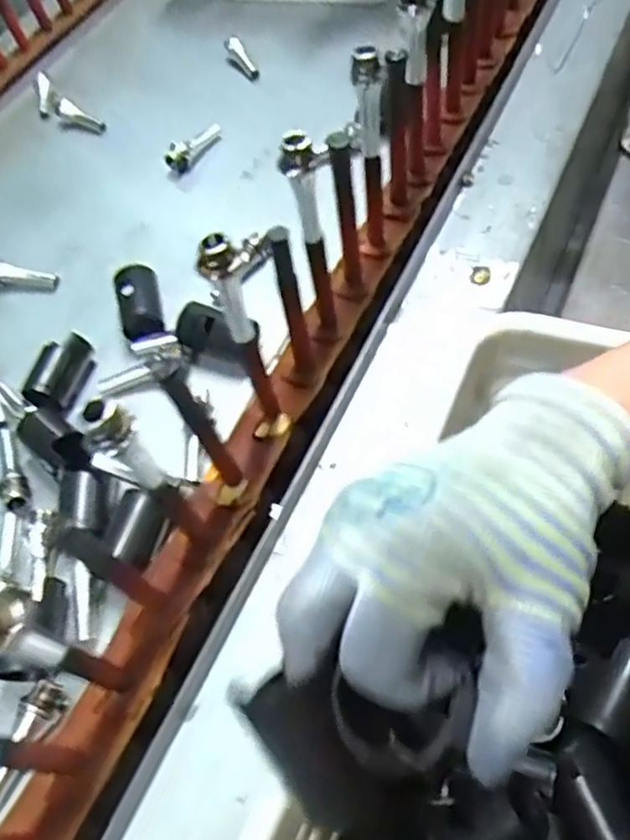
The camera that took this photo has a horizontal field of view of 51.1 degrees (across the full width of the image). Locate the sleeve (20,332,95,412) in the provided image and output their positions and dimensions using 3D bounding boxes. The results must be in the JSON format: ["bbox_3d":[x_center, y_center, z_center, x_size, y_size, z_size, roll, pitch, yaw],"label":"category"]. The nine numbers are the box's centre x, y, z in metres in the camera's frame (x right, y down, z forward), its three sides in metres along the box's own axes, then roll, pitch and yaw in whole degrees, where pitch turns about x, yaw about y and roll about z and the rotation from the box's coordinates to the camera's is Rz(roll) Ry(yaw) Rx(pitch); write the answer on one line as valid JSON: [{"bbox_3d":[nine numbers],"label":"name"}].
[{"bbox_3d":[-0.229,-0.045,0.582,0.042,0.029,0.074,4,51,9],"label":"sleeve"}]

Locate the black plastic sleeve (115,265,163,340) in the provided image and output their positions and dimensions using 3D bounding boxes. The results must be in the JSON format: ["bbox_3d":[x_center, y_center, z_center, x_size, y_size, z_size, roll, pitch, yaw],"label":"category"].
[{"bbox_3d":[-0.165,-0.108,0.618,0.039,0.034,0.080,-15,51,-7],"label":"black plastic sleeve"}]

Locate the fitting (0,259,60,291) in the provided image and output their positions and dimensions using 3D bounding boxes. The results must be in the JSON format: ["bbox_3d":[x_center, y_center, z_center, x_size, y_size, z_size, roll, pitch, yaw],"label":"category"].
[{"bbox_3d":[-0.304,-0.150,0.673,0.083,0.019,0.022,12,53,15],"label":"fitting"}]

